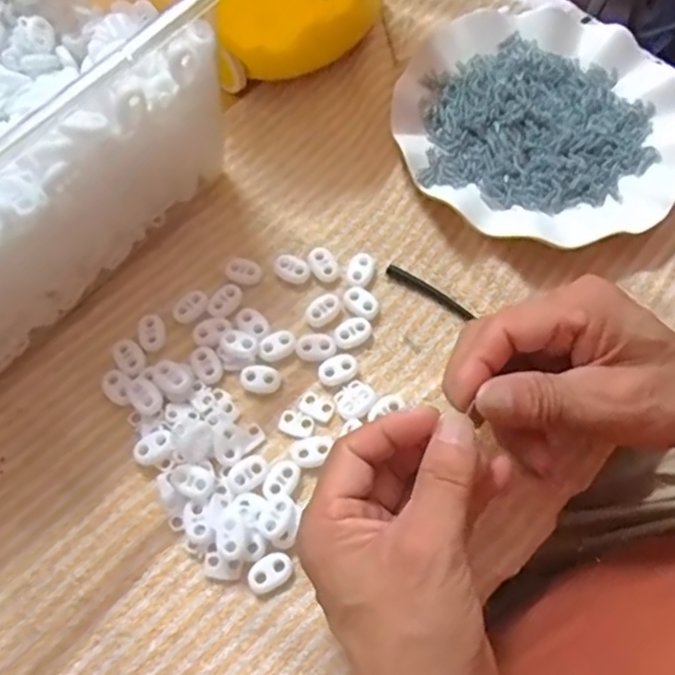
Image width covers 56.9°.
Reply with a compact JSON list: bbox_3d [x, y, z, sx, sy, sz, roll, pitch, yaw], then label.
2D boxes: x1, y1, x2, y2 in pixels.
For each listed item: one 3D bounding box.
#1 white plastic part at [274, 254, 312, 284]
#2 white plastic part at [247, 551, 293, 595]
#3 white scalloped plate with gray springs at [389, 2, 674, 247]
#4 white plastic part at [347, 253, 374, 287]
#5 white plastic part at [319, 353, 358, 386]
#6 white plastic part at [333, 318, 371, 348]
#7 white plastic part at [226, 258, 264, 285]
[{"bbox_3d":[-0.027,-0.041,0.370,0.023,0.005,0.015,32,71,13],"label":"white plastic part"},{"bbox_3d":[-0.033,0.115,0.304,0.022,0.004,0.015,-32,70,-13],"label":"white plastic part"},{"bbox_3d":[0.130,-0.142,0.395,0.177,0.027,0.182,0,67,0],"label":"white scalloped plate with gray springs"},{"bbox_3d":[0.014,-0.041,0.370,0.014,0.004,0.023,10,67,5],"label":"white plastic part"},{"bbox_3d":[0.001,0.018,0.344,0.022,0.004,0.015,-20,68,-8],"label":"white plastic part"},{"bbox_3d":[0.008,-0.003,0.353,0.022,0.004,0.016,-29,70,-12],"label":"white plastic part"},{"bbox_3d":[-0.055,-0.039,0.370,0.022,0.004,0.017,24,69,10],"label":"white plastic part"}]

